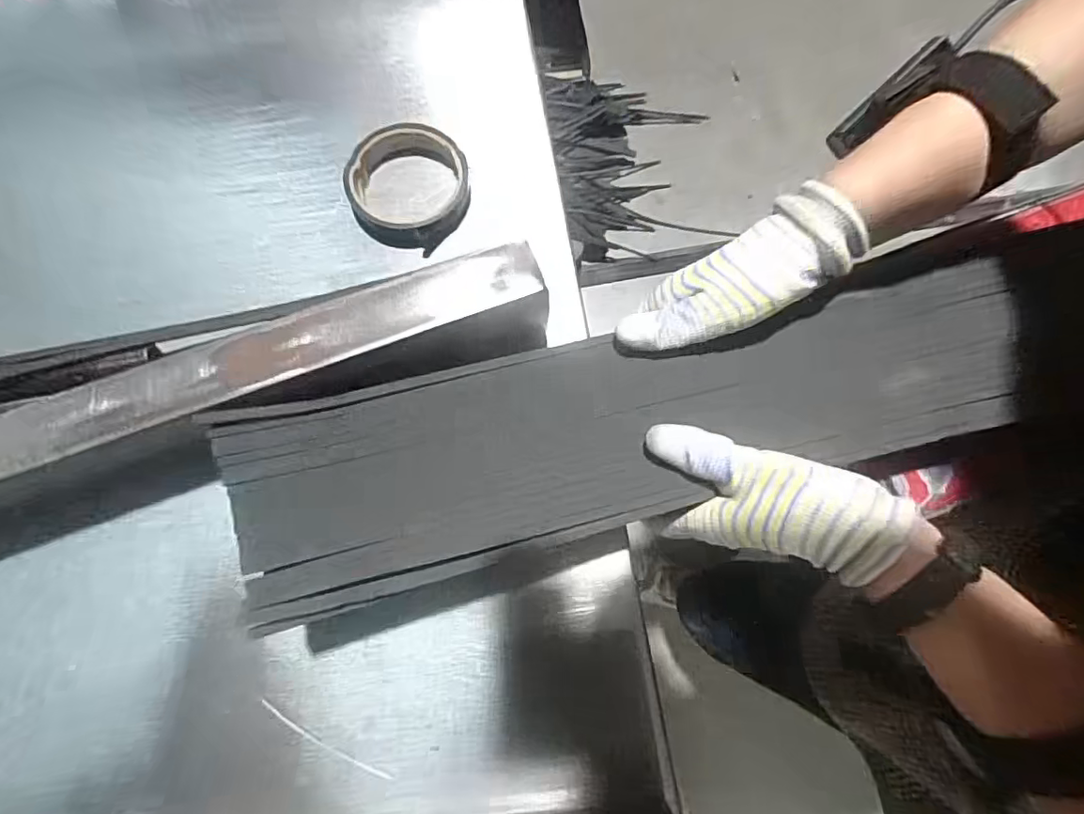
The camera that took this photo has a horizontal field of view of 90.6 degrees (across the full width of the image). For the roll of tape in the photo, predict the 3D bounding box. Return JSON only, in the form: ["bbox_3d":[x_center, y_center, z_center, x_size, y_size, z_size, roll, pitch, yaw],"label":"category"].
[{"bbox_3d":[-0.101,-0.166,0.406,0.086,0.025,0.089,0,78,0],"label":"roll of tape"}]

